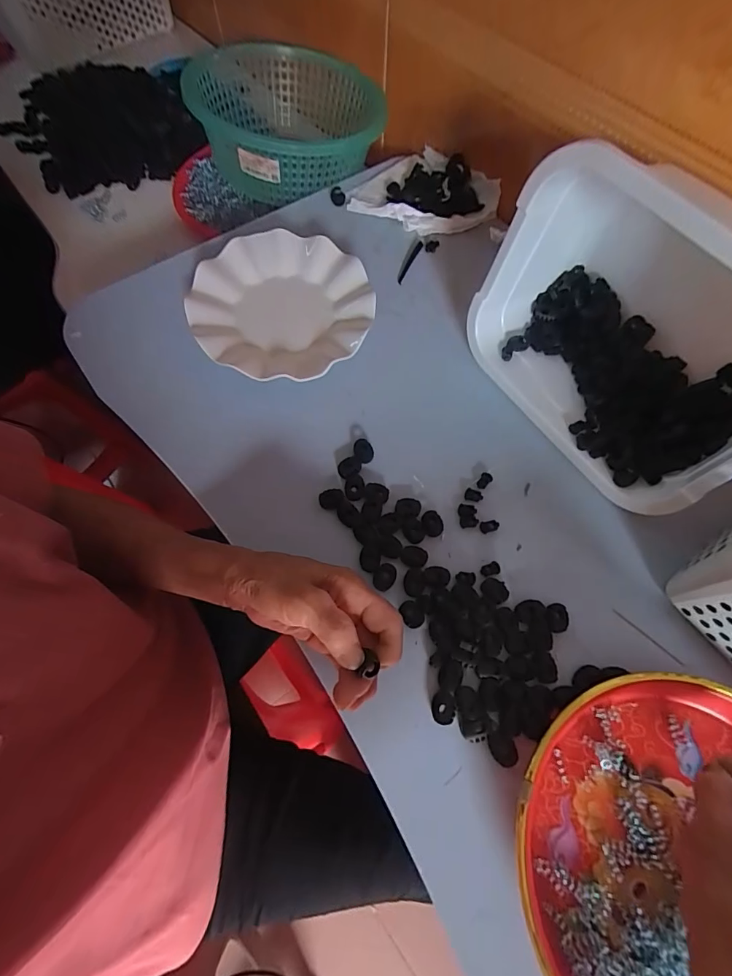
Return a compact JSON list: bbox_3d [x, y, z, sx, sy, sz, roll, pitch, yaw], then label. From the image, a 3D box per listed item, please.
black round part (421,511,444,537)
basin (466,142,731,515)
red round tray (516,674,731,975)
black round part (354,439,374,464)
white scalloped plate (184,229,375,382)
[{"bbox_3d":[0.057,0.031,0.370,0.017,0.006,0.021,-18,68,-7],"label":"black round part"},{"bbox_3d":[0.221,-0.127,0.340,0.147,0.177,0.247,-33,71,-13],"label":"basin"},{"bbox_3d":[0.204,0.229,0.265,0.213,0.029,0.204,0,67,0],"label":"red round tray"},{"bbox_3d":[-0.002,-0.033,0.395,0.018,0.008,0.023,-5,67,-2],"label":"black round part"},{"bbox_3d":[-0.084,-0.184,0.440,0.175,0.030,0.179,0,67,0],"label":"white scalloped plate"}]

